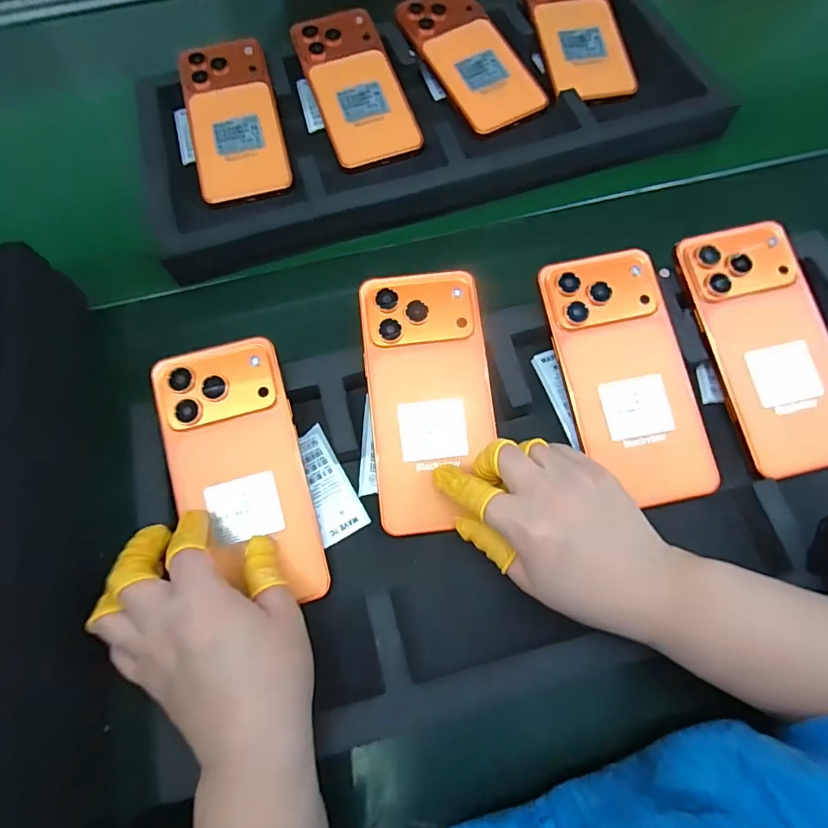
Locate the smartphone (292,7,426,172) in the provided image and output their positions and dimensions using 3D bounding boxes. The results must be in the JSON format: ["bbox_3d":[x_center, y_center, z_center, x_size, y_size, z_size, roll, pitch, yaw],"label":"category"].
[{"bbox_3d":[-0.052,-0.292,0.425,0.074,0.007,0.160,-19,79,-6],"label":"smartphone"}]

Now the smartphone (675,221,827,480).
[{"bbox_3d":[0.230,-0.045,0.307,0.078,0.007,0.159,-13,81,-2],"label":"smartphone"}]

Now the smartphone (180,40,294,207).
[{"bbox_3d":[-0.156,-0.256,0.416,0.074,0.009,0.159,-14,78,-4],"label":"smartphone"}]

